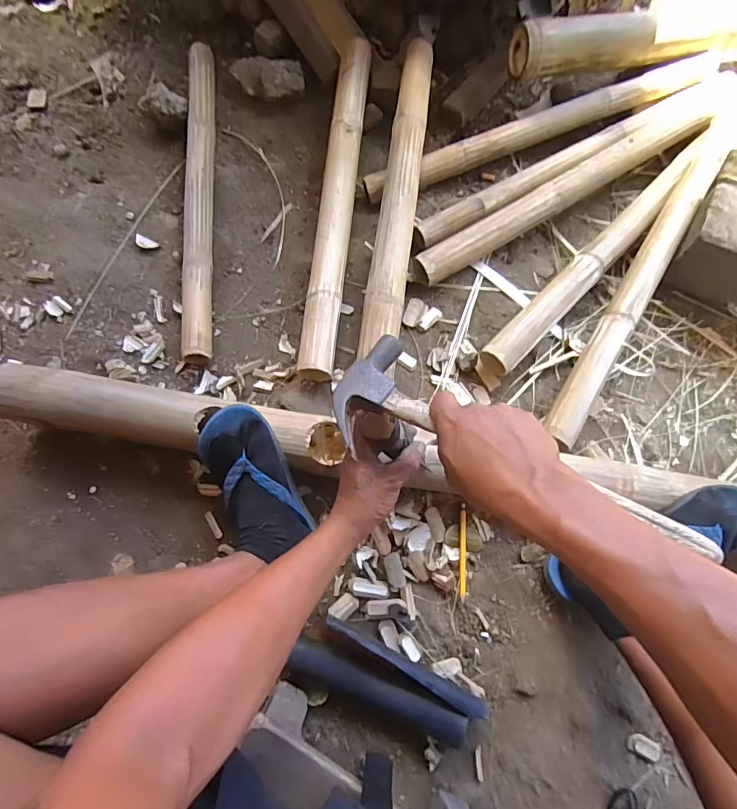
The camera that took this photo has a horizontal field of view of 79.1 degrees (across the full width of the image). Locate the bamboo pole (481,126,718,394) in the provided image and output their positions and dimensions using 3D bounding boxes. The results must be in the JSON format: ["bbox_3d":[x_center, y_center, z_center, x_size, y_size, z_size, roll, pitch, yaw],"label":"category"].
[{"bbox_3d":[0.365,-0.238,0.701,0.054,0.062,0.556,44,81,8],"label":"bamboo pole"}]

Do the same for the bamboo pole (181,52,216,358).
[{"bbox_3d":[-0.289,-0.379,0.760,0.051,0.041,0.666,-5,78,-2],"label":"bamboo pole"}]

